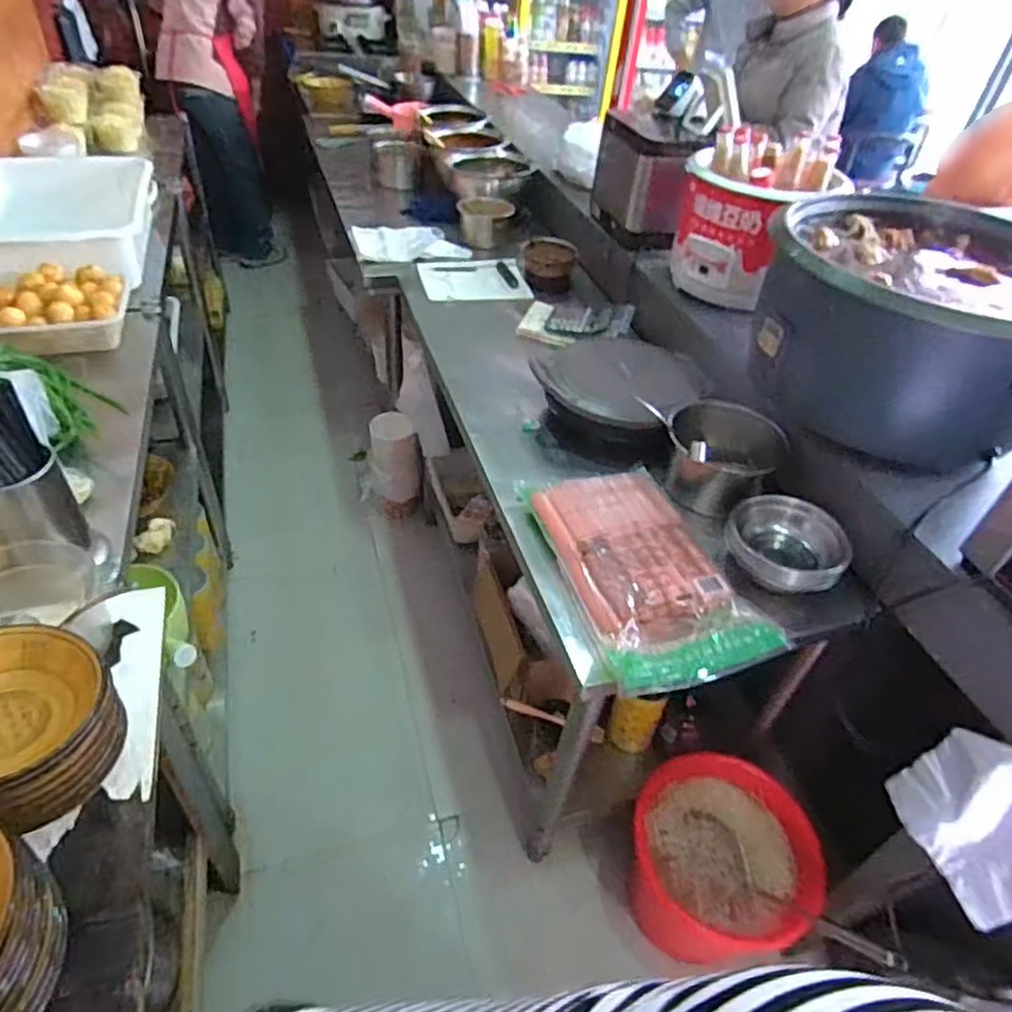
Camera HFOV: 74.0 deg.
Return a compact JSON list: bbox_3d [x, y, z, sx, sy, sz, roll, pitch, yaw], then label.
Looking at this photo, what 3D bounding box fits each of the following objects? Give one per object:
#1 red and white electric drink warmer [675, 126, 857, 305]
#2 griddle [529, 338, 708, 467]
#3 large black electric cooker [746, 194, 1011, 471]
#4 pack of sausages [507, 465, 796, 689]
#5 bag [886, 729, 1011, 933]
[{"bbox_3d":[0.474,-0.554,1.298,0.200,0.278,0.261,-18,48,-25],"label":"red and white electric drink warmer"},{"bbox_3d":[0.202,-0.208,1.226,0.277,0.098,0.268,4,42,-4],"label":"griddle"},{"bbox_3d":[0.634,-0.276,1.046,0.451,0.262,0.418,28,46,22],"label":"large black electric cooker"},{"bbox_3d":[0.188,0.086,0.953,0.251,0.043,0.363,-9,45,-17],"label":"pack of sausages"},{"bbox_3d":[0.587,0.377,0.818,0.043,0.235,0.191,-7,44,-15],"label":"bag"}]

